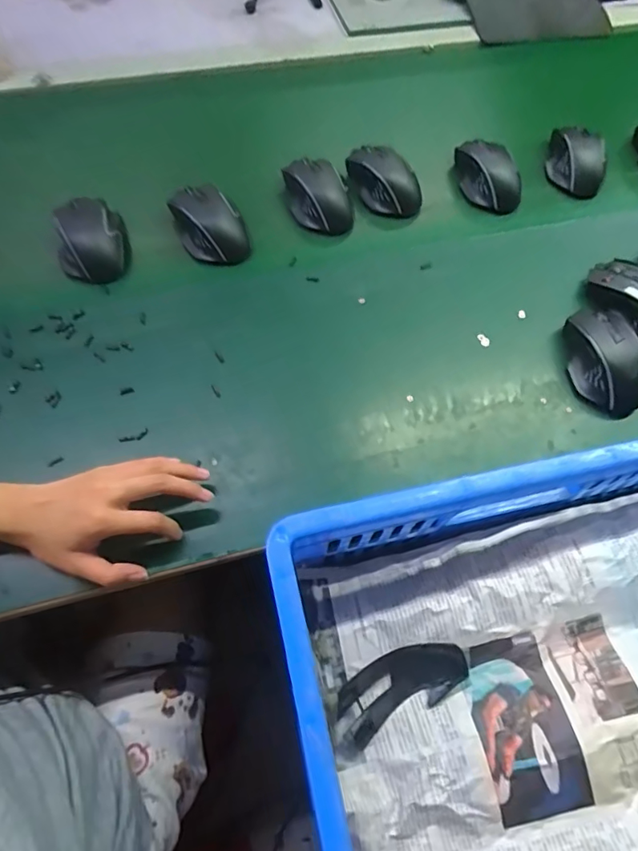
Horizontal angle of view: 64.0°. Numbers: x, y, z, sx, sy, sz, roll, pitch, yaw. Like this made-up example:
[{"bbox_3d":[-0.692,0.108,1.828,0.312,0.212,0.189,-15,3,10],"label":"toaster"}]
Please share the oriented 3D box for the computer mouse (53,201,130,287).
[{"bbox_3d":[-0.268,-0.220,0.598,0.078,0.041,0.121,-21,67,-13],"label":"computer mouse"}]

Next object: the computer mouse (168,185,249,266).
[{"bbox_3d":[-0.132,-0.237,0.609,0.070,0.041,0.109,-34,70,-18],"label":"computer mouse"}]

